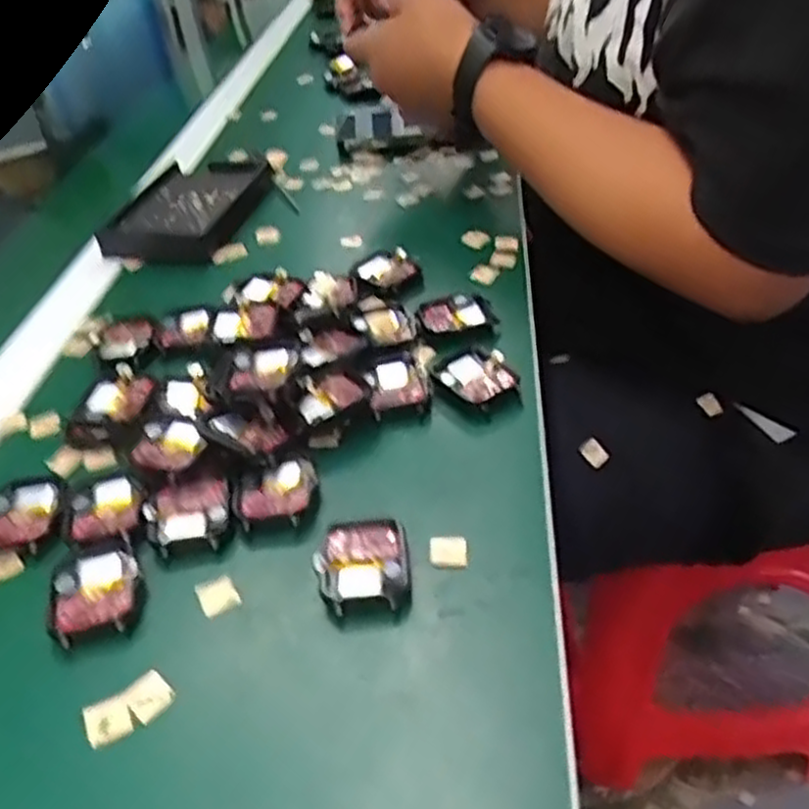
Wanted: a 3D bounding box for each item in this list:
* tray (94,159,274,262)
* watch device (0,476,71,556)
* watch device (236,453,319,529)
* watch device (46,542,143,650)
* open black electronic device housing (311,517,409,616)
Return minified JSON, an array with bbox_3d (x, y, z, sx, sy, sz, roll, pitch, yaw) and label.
[{"bbox_3d":[-0.173,-0.161,0.626,0.107,0.019,0.142,1,40,9],"label":"tray"},{"bbox_3d":[-0.182,0.052,0.374,0.040,0.010,0.044,-5,39,4],"label":"watch device"},{"bbox_3d":[-0.060,0.042,0.369,0.036,0.009,0.044,-3,39,5],"label":"watch device"},{"bbox_3d":[-0.132,0.080,0.332,0.037,0.007,0.046,-18,40,-13],"label":"watch device"},{"bbox_3d":[-0.018,0.067,0.331,0.038,0.012,0.046,-7,39,1],"label":"open black electronic device housing"}]

